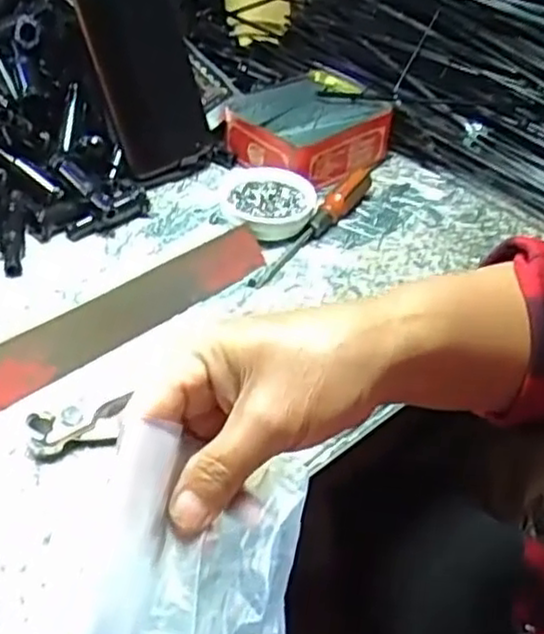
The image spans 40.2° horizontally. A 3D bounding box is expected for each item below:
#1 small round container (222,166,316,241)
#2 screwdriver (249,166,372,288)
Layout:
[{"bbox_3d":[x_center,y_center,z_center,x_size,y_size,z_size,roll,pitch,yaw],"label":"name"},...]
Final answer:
[{"bbox_3d":[-0.003,-0.087,0.572,0.069,0.025,0.067,2,43,-2],"label":"small round container"},{"bbox_3d":[0.033,-0.074,0.568,0.016,0.023,0.155,31,49,26],"label":"screwdriver"}]

